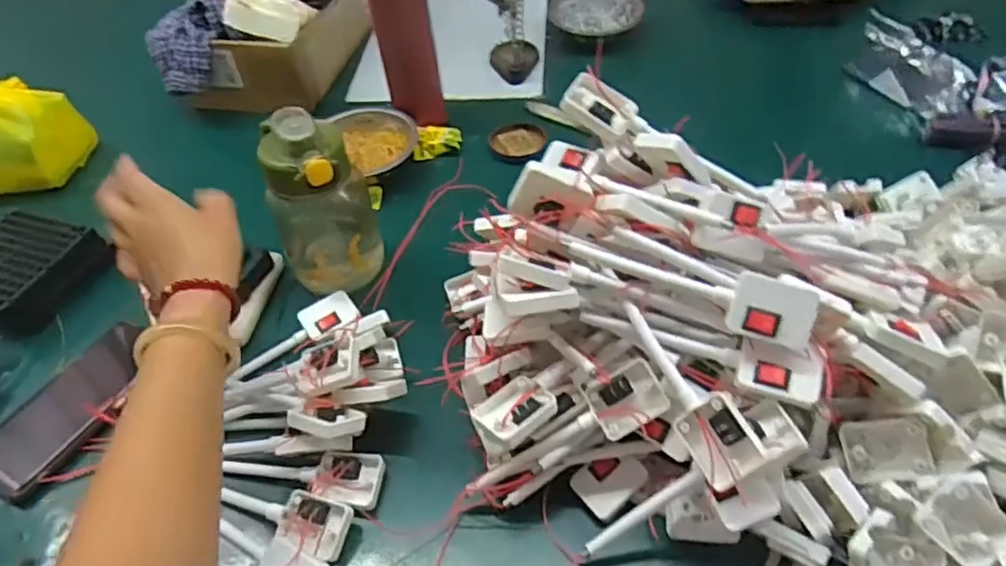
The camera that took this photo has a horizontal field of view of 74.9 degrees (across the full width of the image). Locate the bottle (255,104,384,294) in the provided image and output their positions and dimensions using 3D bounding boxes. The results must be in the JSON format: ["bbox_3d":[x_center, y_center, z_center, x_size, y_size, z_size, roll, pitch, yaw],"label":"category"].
[{"bbox_3d":[-0.162,-0.063,0.580,0.088,0.176,0.072,-20,45,-12],"label":"bottle"}]

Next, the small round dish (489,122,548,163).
[{"bbox_3d":[0.018,-0.164,0.763,0.065,0.016,0.054,-9,44,-1],"label":"small round dish"}]

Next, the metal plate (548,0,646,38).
[{"bbox_3d":[0.129,-0.379,0.908,0.126,0.015,0.100,-1,66,12],"label":"metal plate"}]

